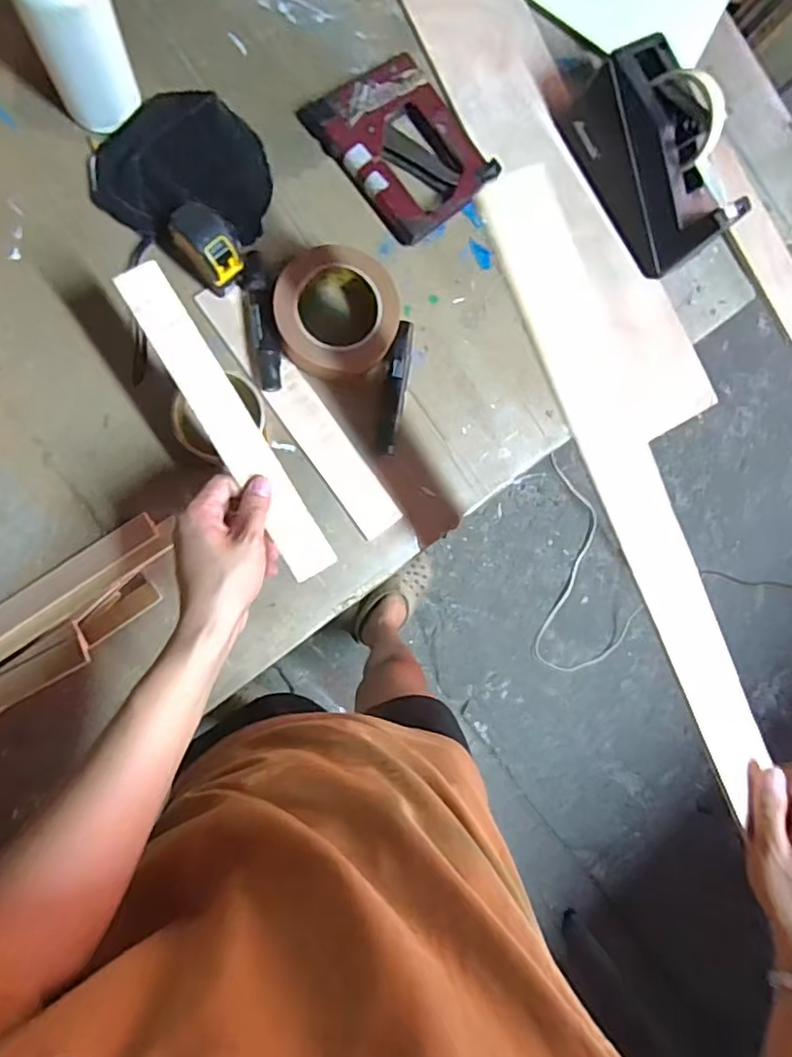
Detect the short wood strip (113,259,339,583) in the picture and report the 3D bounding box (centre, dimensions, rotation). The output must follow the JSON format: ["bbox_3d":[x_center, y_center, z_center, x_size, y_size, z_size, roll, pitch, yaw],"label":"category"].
[{"bbox_3d":[-0.130,-0.080,0.480,0.038,0.006,0.266,-35,101,-21],"label":"short wood strip"}]

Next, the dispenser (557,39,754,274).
[{"bbox_3d":[0.264,-0.376,0.620,0.089,0.094,0.199,-32,93,-9],"label":"dispenser"}]

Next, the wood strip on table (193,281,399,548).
[{"bbox_3d":[-0.094,-0.115,0.600,0.042,0.010,0.283,-37,94,-9],"label":"wood strip on table"}]

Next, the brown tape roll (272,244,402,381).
[{"bbox_3d":[-0.057,-0.204,0.581,0.114,0.052,0.116,0,87,-9],"label":"brown tape roll"}]

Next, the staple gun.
[{"bbox_3d":[0.008,-0.387,0.615,0.129,0.025,0.162,-42,94,-9],"label":"staple gun"}]

